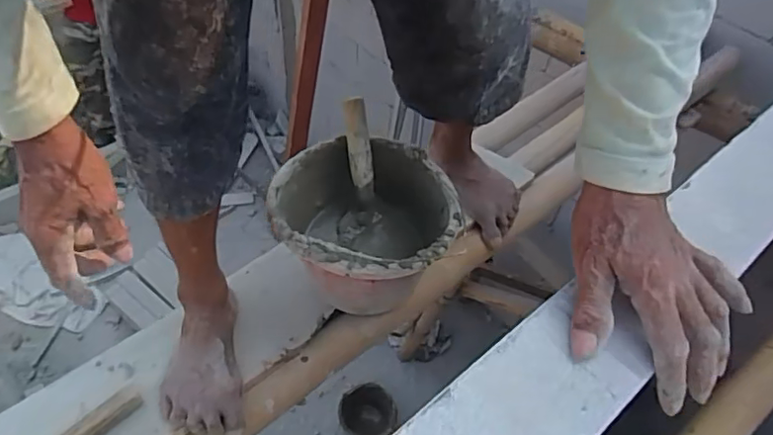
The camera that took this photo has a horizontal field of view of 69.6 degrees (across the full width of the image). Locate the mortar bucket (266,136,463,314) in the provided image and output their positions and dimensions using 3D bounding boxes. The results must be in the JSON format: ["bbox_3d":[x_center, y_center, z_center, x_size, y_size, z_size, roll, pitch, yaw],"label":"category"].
[{"bbox_3d":[-0.032,0.015,0.789,0.241,0.185,0.266,-13,53,-13],"label":"mortar bucket"}]

